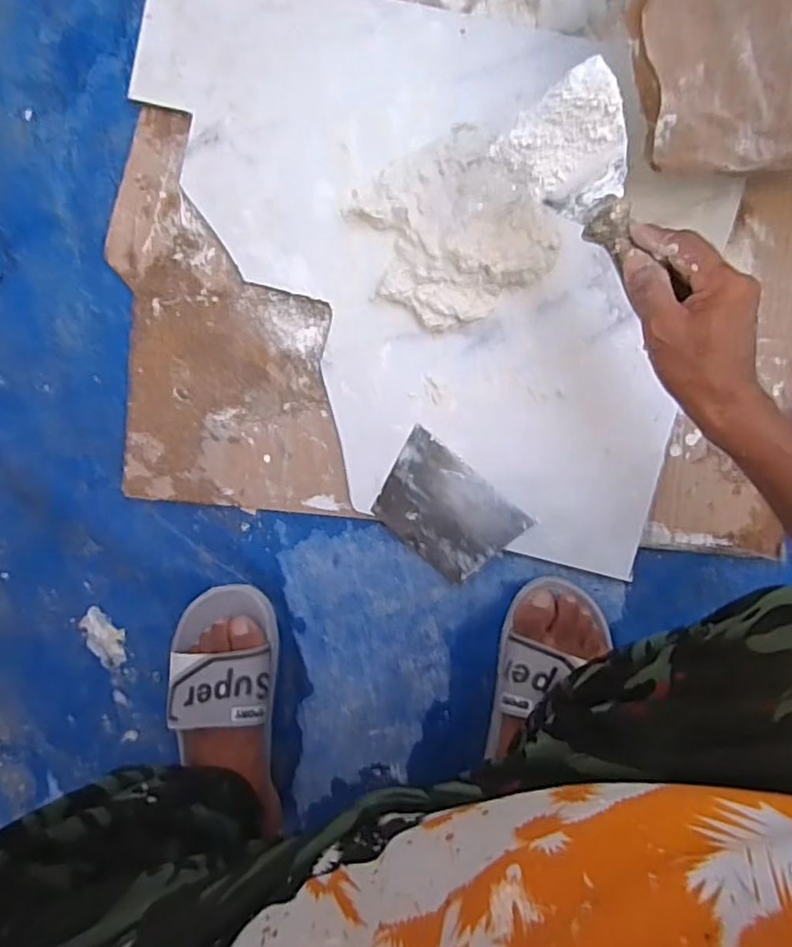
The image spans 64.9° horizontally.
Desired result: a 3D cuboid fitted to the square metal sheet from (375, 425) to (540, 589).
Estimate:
[{"bbox_3d":[0.049,0.038,0.622,0.140,0.006,0.098,39,96,-1],"label":"square metal sheet"}]

